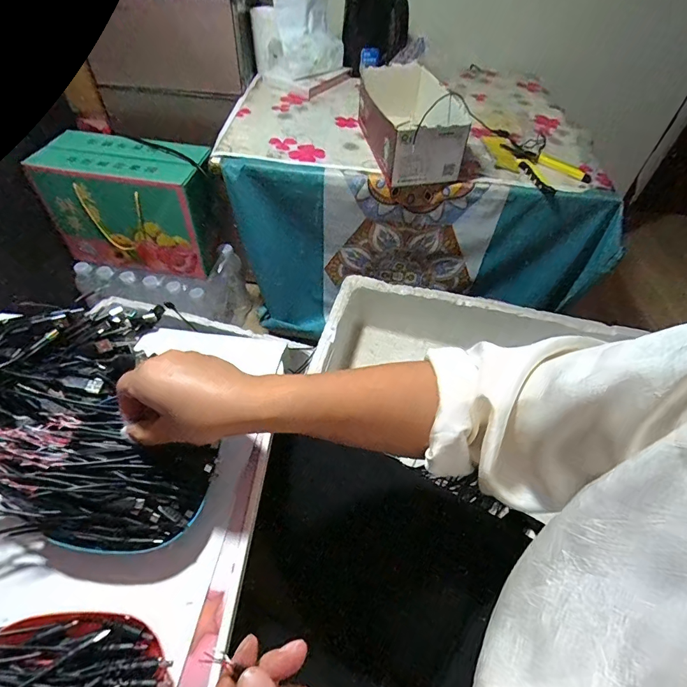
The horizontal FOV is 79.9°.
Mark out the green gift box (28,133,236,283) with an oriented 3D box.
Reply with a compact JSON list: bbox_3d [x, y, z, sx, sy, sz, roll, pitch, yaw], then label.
[{"bbox_3d":[-0.448,-0.310,0.918,0.335,0.237,0.164,8,51,2],"label":"green gift box"}]

